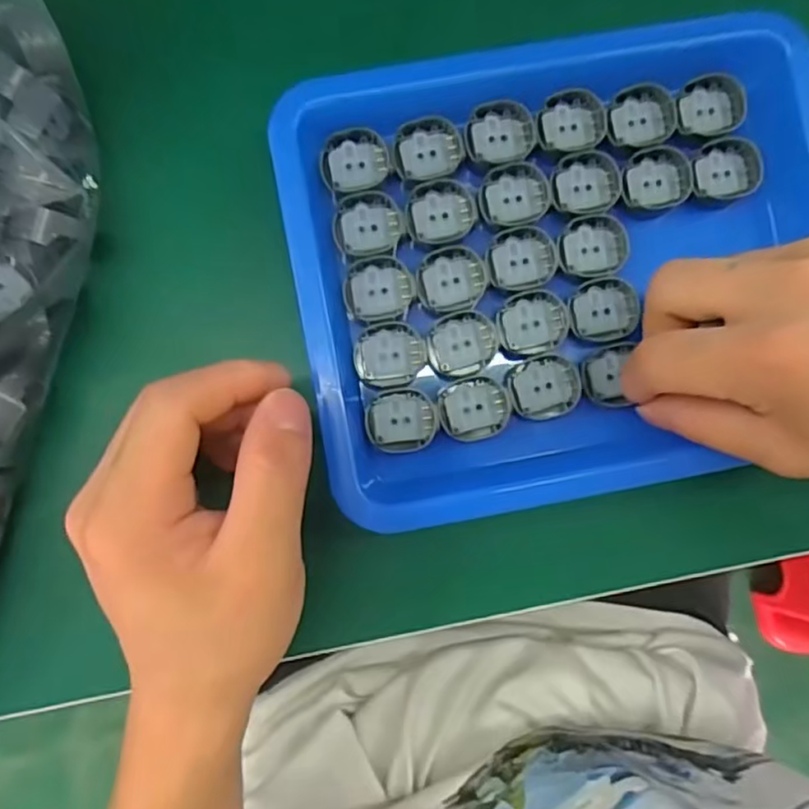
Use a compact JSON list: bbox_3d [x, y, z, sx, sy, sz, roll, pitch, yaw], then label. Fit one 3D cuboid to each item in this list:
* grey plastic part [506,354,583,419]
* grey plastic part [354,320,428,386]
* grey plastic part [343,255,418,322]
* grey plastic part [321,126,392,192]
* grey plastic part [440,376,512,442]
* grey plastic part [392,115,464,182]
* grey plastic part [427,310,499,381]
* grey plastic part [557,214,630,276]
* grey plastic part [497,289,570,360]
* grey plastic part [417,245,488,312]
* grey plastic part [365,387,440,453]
[{"bbox_3d":[0.057,-0.007,0.266,0.029,0.004,0.025,-14,87,-4],"label":"grey plastic part"},{"bbox_3d":[-0.005,-0.020,0.263,0.029,0.004,0.025,-5,86,-3],"label":"grey plastic part"},{"bbox_3d":[-0.010,-0.047,0.264,0.027,0.004,0.025,-3,86,-3],"label":"grey plastic part"},{"bbox_3d":[-0.020,-0.099,0.266,0.026,0.004,0.025,-21,87,-4],"label":"grey plastic part"},{"bbox_3d":[0.028,0.001,0.265,0.028,0.004,0.025,-6,87,-3],"label":"grey plastic part"},{"bbox_3d":[0.010,-0.104,0.269,0.028,0.004,0.024,-8,87,-3],"label":"grey plastic part"},{"bbox_3d":[0.024,-0.025,0.266,0.028,0.004,0.026,-12,87,-3],"label":"grey plastic part"},{"bbox_3d":[0.078,-0.065,0.270,0.029,0.007,0.024,-9,87,-3],"label":"grey plastic part"},{"bbox_3d":[0.052,-0.033,0.268,0.028,0.004,0.028,0,86,-3],"label":"grey plastic part"},{"bbox_3d":[0.019,-0.051,0.267,0.028,0.004,0.025,-16,87,-4],"label":"grey plastic part"},{"bbox_3d":[-0.001,0.006,0.262,0.028,0.004,0.025,-5,86,-3],"label":"grey plastic part"}]

